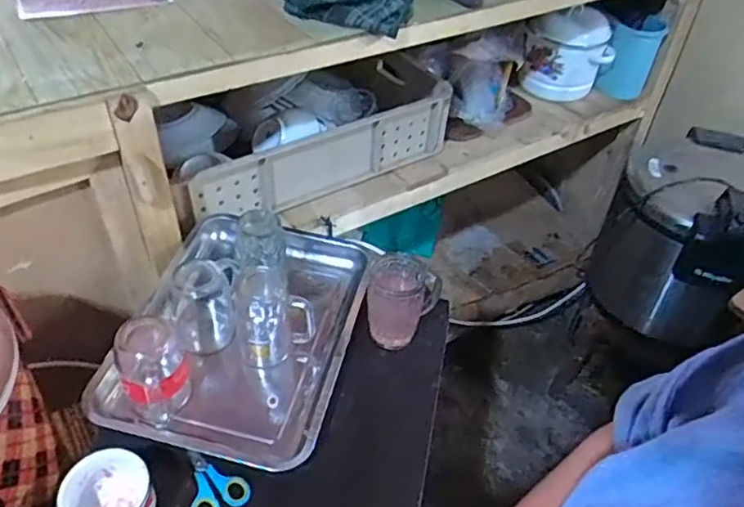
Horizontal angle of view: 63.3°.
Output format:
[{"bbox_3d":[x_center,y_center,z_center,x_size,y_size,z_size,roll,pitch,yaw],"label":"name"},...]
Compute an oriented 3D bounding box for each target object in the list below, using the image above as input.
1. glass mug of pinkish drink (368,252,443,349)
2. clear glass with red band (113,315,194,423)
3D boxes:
[{"bbox_3d":[0.043,0.065,0.830,0.093,0.114,0.085,3,45,-3],"label":"glass mug of pinkish drink"},{"bbox_3d":[-0.263,0.142,0.740,0.074,0.139,0.094,-13,48,-18],"label":"clear glass with red band"}]

